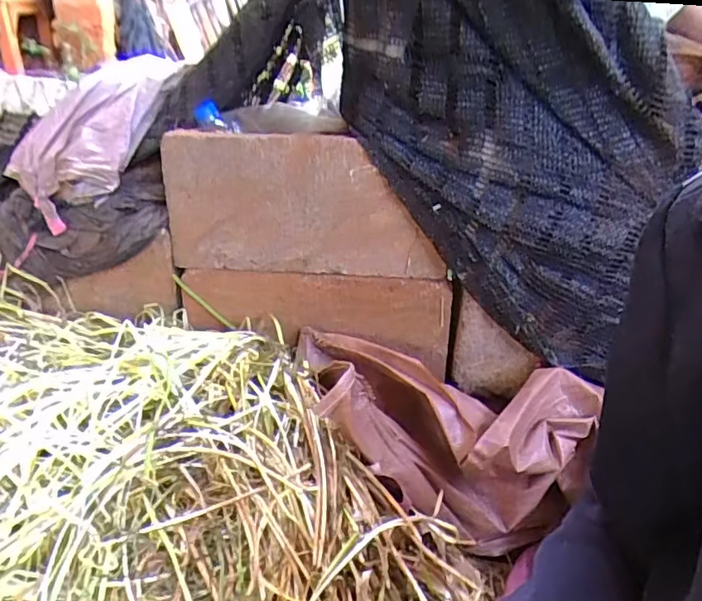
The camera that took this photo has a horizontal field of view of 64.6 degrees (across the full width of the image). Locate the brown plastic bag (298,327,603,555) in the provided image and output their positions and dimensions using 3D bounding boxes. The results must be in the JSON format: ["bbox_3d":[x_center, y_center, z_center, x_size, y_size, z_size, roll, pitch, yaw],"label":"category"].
[{"bbox_3d":[0.121,0.191,0.720,0.415,0.239,0.196,6,28,10],"label":"brown plastic bag"}]

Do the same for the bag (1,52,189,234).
[{"bbox_3d":[-0.351,-0.241,0.772,0.117,0.075,0.280,18,69,30],"label":"bag"}]

